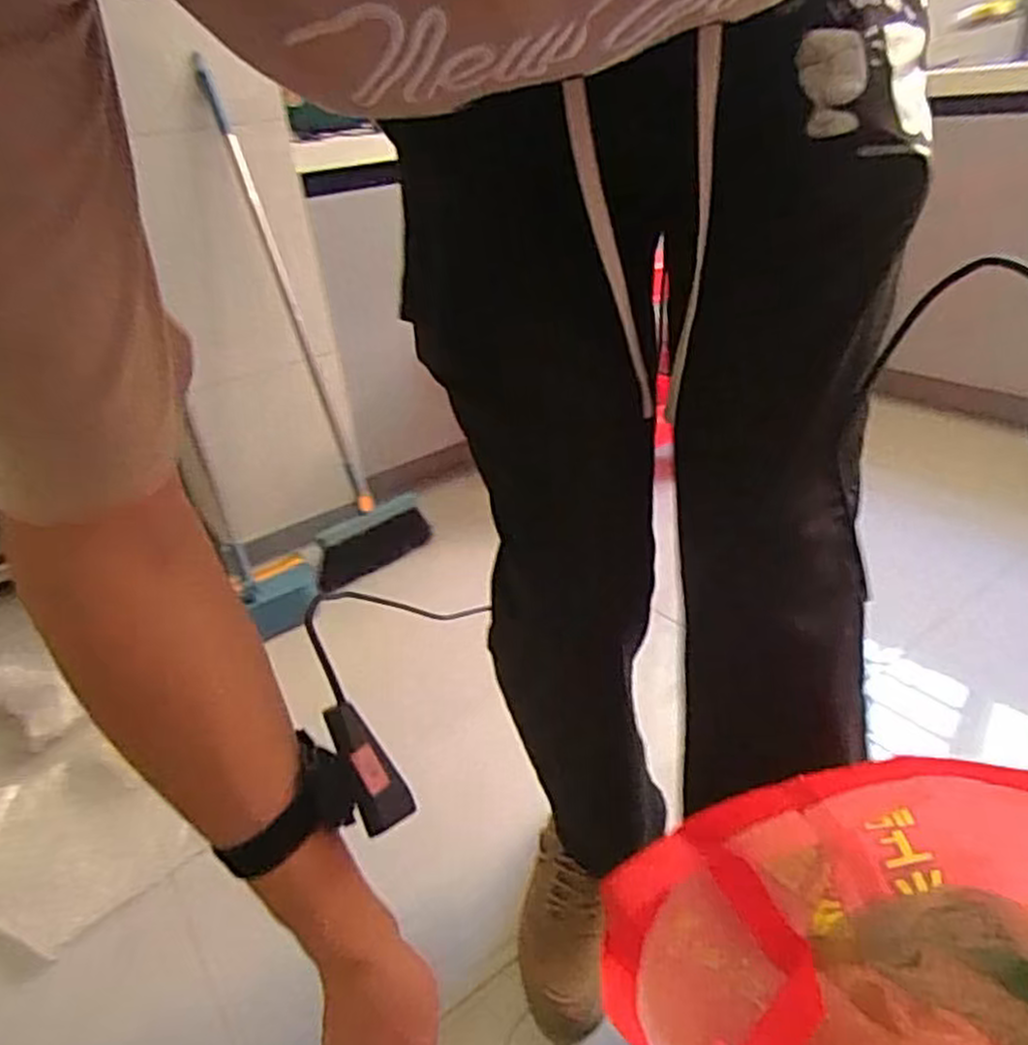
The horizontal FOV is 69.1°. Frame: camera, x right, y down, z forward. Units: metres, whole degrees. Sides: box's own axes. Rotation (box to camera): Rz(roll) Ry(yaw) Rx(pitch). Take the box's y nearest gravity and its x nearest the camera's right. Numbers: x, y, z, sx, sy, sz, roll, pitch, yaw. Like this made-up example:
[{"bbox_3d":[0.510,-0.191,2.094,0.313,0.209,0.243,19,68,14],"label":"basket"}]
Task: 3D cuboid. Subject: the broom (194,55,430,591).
[{"bbox_3d":[-0.346,-0.331,1.385,0.043,0.881,0.258,6,20,45],"label":"broom"}]

